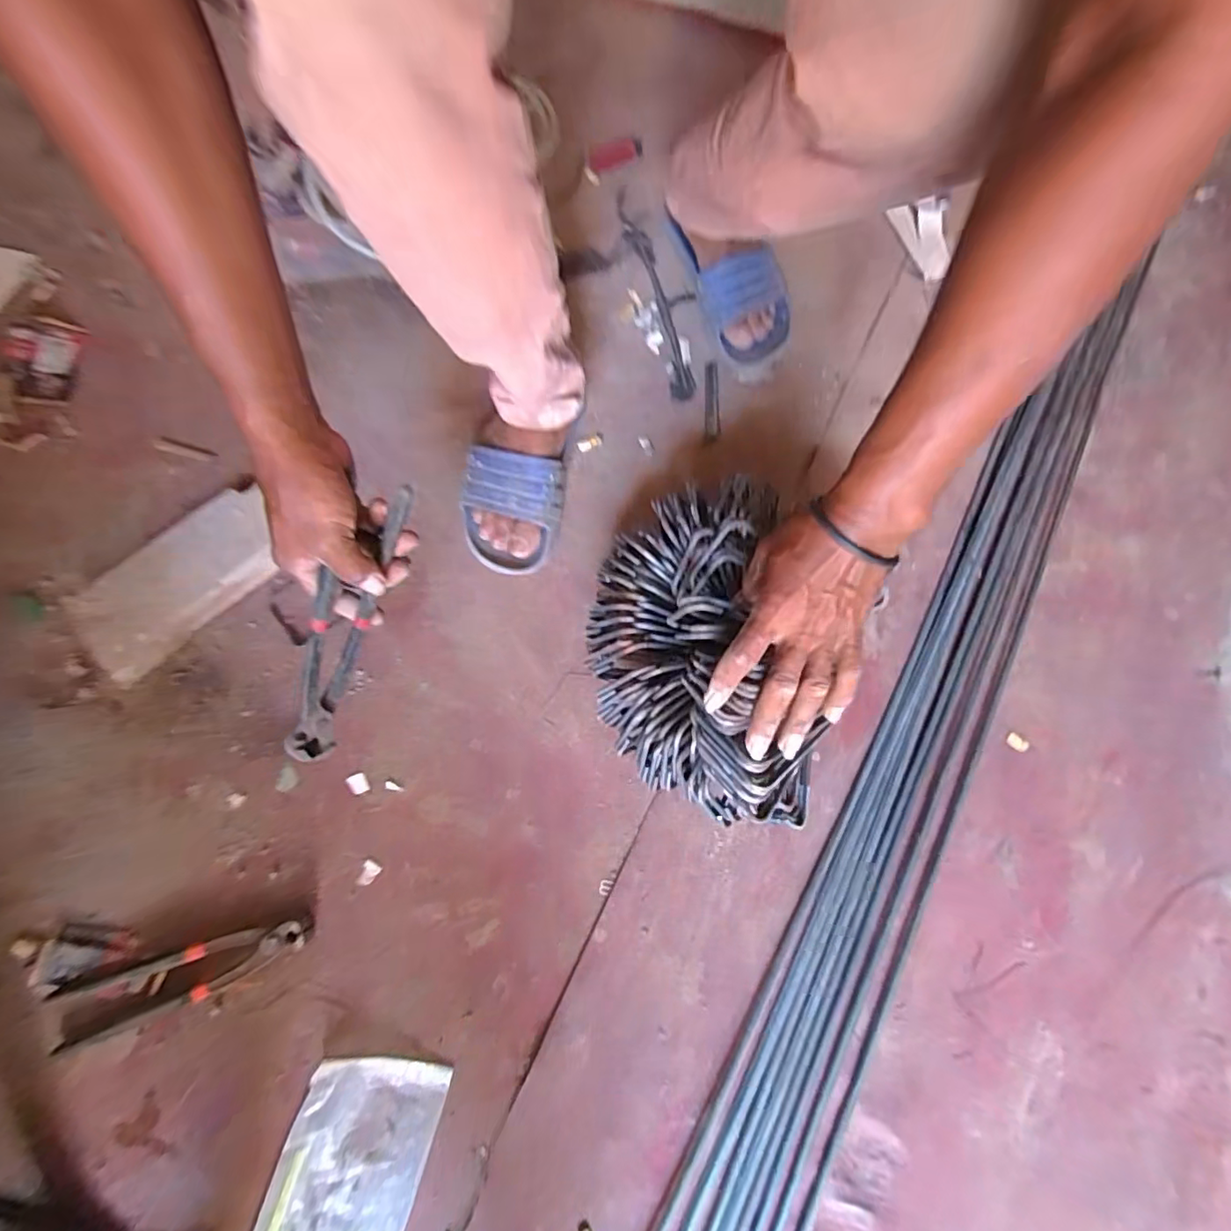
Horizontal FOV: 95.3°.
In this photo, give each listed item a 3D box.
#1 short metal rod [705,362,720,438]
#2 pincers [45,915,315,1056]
[{"bbox_3d":[0.115,-0.258,0.669,0.018,0.006,0.097,1,73,0],"label":"short metal rod"},{"bbox_3d":[-0.376,0.313,0.486,0.221,0.019,0.051,-18,74,-6],"label":"pincers"}]

